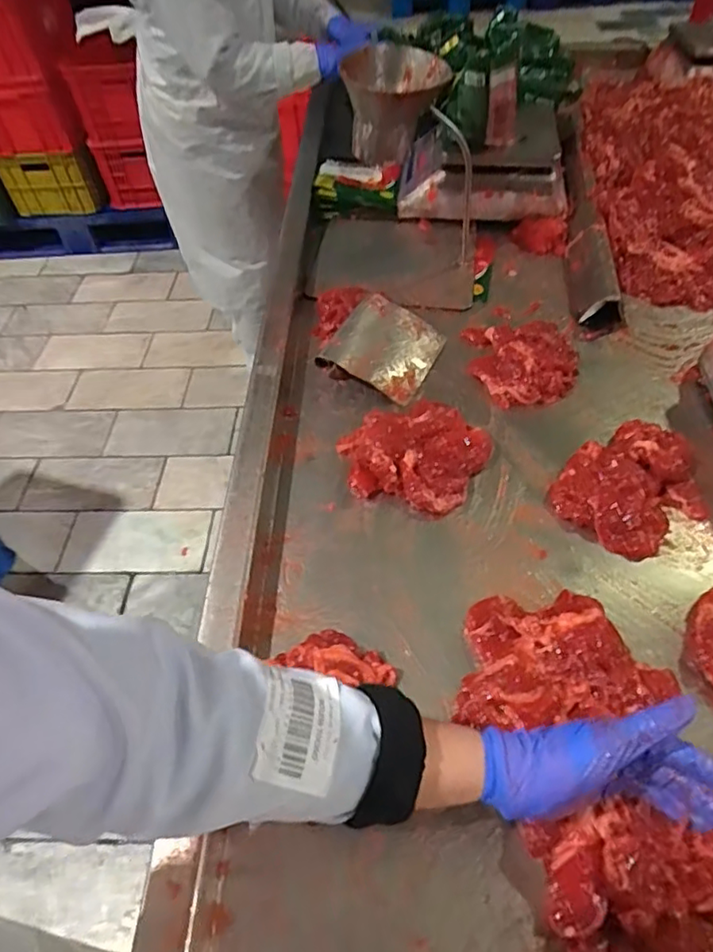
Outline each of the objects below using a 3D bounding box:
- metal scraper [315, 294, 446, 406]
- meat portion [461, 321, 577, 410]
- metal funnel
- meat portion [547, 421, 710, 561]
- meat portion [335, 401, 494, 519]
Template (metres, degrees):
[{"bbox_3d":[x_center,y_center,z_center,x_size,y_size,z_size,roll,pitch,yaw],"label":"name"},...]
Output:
[{"bbox_3d":[0.038,-0.171,0.775,0.129,0.017,0.137,31,64,1],"label":"metal scraper"},{"bbox_3d":[0.215,-0.158,0.775,0.130,0.040,0.147,-8,53,-5],"label":"meat portion"},{"bbox_3d":[0.051,-0.475,0.779,0.120,0.111,0.146,-9,51,-3],"label":"metal funnel"},{"bbox_3d":[0.297,0.011,0.641,0.161,0.032,0.127,-27,57,-18],"label":"meat portion"},{"bbox_3d":[0.065,-0.030,0.675,0.149,0.035,0.155,-1,52,1],"label":"meat portion"}]

